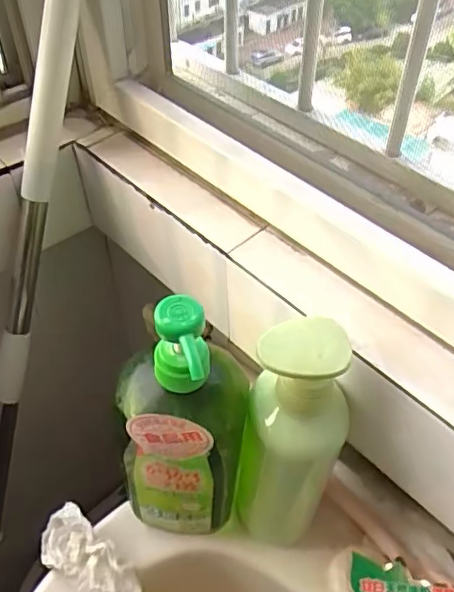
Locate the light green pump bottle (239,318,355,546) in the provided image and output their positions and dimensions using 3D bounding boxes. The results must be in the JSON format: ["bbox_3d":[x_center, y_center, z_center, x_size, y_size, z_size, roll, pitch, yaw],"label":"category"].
[{"bbox_3d":[0.048,0.122,0.438,0.071,0.265,0.052,9,49,8],"label":"light green pump bottle"}]

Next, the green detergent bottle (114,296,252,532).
[{"bbox_3d":[-0.033,0.101,0.423,0.094,0.265,0.068,-1,49,-1],"label":"green detergent bottle"}]

